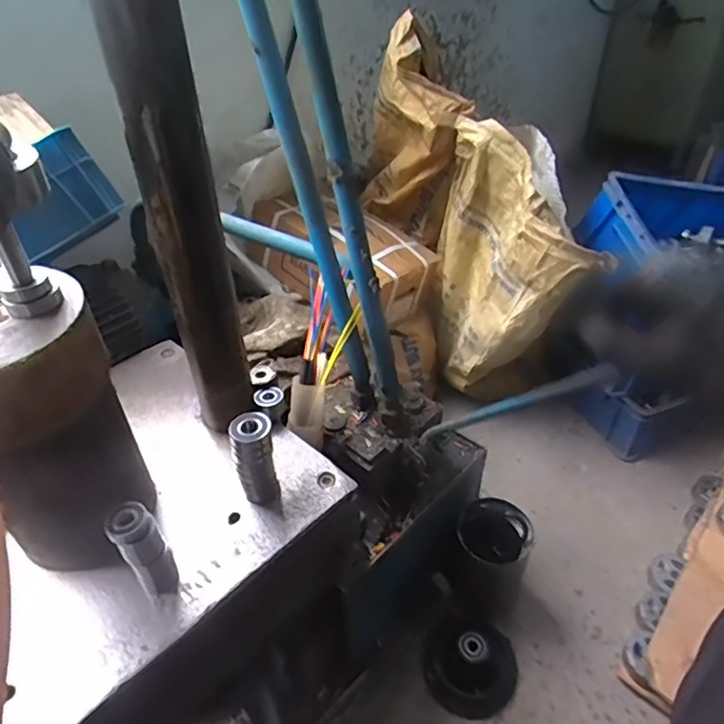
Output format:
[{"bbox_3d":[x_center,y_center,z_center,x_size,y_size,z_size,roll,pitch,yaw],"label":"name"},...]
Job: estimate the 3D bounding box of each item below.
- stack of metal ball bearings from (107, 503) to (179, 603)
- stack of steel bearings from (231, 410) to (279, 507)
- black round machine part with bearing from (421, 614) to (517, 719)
[{"bbox_3d":[-0.196,0.172,0.511,0.040,0.098,0.042,-25,45,-26],"label":"stack of metal ball bearings"},{"bbox_3d":[-0.108,0.104,0.573,0.040,0.103,0.036,-7,40,-7],"label":"stack of steel bearings"},{"bbox_3d":[0.169,0.458,0.873,0.147,0.067,0.143,-24,45,-25],"label":"black round machine part with bearing"}]

